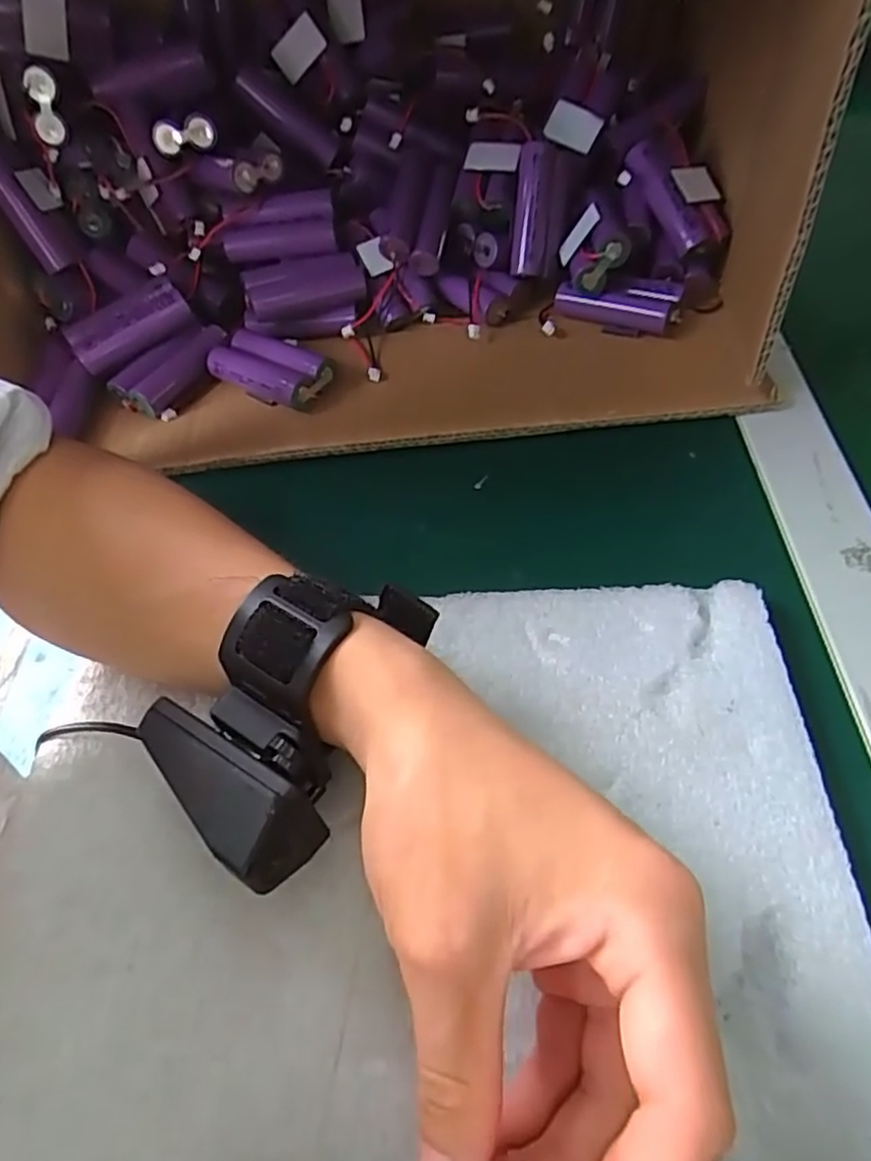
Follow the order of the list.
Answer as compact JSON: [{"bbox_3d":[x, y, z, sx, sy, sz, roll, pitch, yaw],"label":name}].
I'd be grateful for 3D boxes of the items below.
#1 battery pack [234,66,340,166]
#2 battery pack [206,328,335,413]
[{"bbox_3d":[-0.086,-0.272,0.397,0.067,0.015,0.021,36,58,-10],"label":"battery pack"},{"bbox_3d":[-0.090,-0.115,0.372,0.067,0.020,0.031,22,59,22],"label":"battery pack"}]

